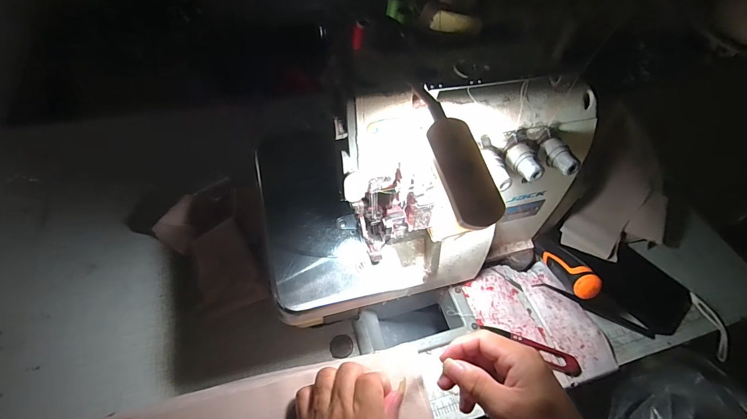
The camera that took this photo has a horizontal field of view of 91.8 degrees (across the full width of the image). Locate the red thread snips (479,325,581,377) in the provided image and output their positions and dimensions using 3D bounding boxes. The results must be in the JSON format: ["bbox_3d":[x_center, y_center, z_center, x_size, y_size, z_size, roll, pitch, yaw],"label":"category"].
[{"bbox_3d":[0.171,0.151,0.392,0.109,0.006,0.021,20,55,8],"label":"red thread snips"}]

